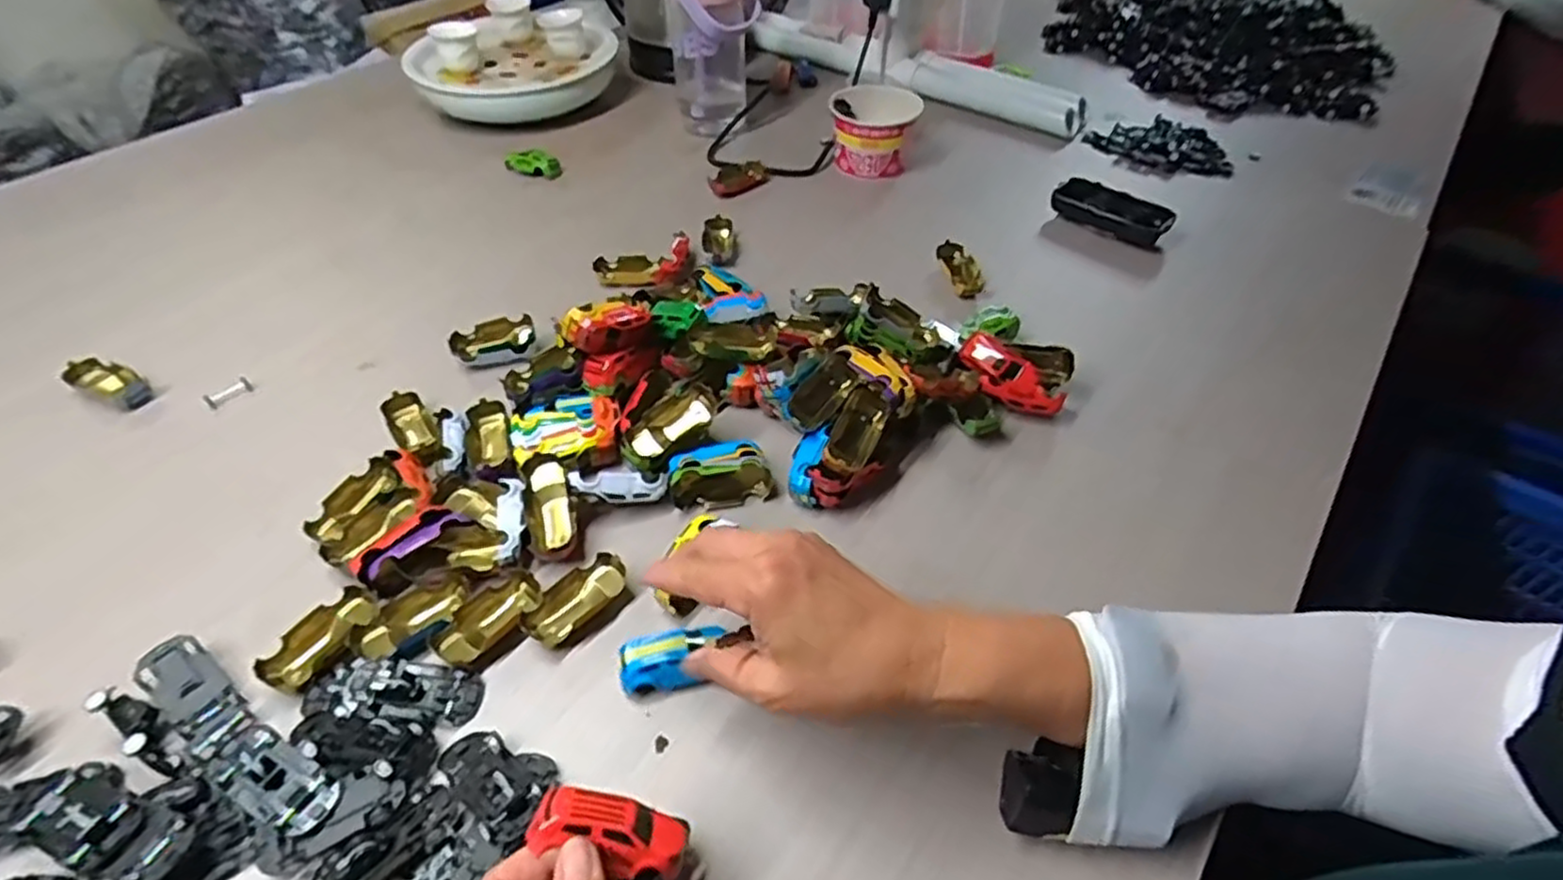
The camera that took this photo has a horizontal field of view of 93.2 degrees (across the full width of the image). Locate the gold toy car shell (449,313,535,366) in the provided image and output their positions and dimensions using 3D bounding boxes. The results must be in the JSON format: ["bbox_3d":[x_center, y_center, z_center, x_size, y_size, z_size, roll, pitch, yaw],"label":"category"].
[{"bbox_3d":[-0.231,-0.077,0.593,0.063,0.023,0.034,-7,48,-6],"label":"gold toy car shell"}]

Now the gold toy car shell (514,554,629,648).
[{"bbox_3d":[-0.121,0.094,0.438,0.029,0.014,0.065,33,55,26],"label":"gold toy car shell"}]

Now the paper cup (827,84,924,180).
[{"bbox_3d":[0.098,-0.333,0.792,0.093,0.078,0.093,0,47,0],"label":"paper cup"}]

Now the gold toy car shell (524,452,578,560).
[{"bbox_3d":[-0.148,0.044,0.474,0.028,0.018,0.068,-12,69,-12],"label":"gold toy car shell"}]

